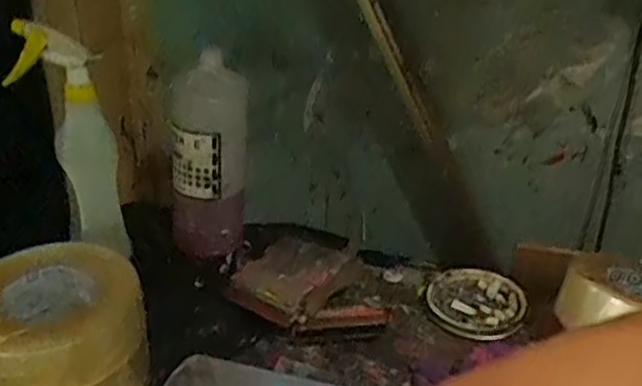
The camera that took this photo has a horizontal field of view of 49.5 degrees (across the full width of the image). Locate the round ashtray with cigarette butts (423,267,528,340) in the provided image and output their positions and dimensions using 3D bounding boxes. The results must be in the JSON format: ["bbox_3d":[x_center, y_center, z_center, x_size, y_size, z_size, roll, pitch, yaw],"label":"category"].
[{"bbox_3d":[0.157,0.112,0.713,0.098,0.021,0.106,-1,26,0],"label":"round ashtray with cigarette butts"}]

